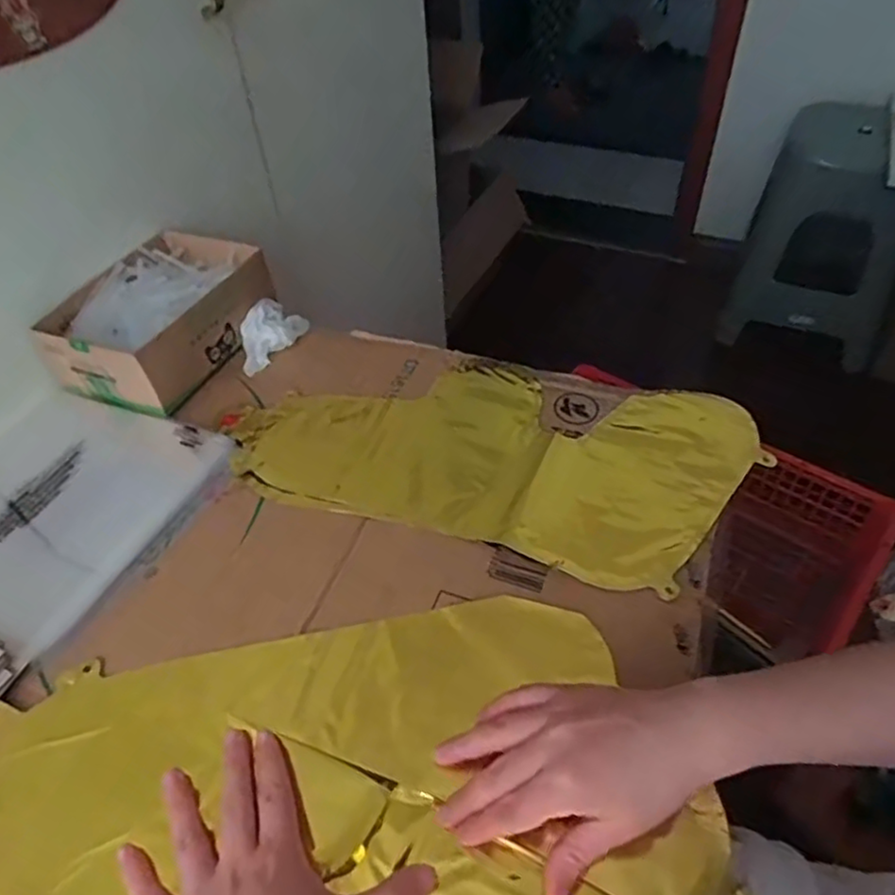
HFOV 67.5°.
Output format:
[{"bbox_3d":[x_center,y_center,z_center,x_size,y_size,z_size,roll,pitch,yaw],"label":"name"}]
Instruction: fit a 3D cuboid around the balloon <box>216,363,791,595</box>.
[{"bbox_3d":[0.034,-0.011,0.543,0.396,0.017,0.196,14,50,15],"label":"balloon"}]

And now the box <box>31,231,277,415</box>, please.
[{"bbox_3d":[-0.268,-0.121,0.628,0.132,0.063,0.188,19,51,19],"label":"box"}]

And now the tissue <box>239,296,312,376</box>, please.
[{"bbox_3d":[-0.172,-0.114,0.644,0.049,0.028,0.084,29,56,27],"label":"tissue"}]

